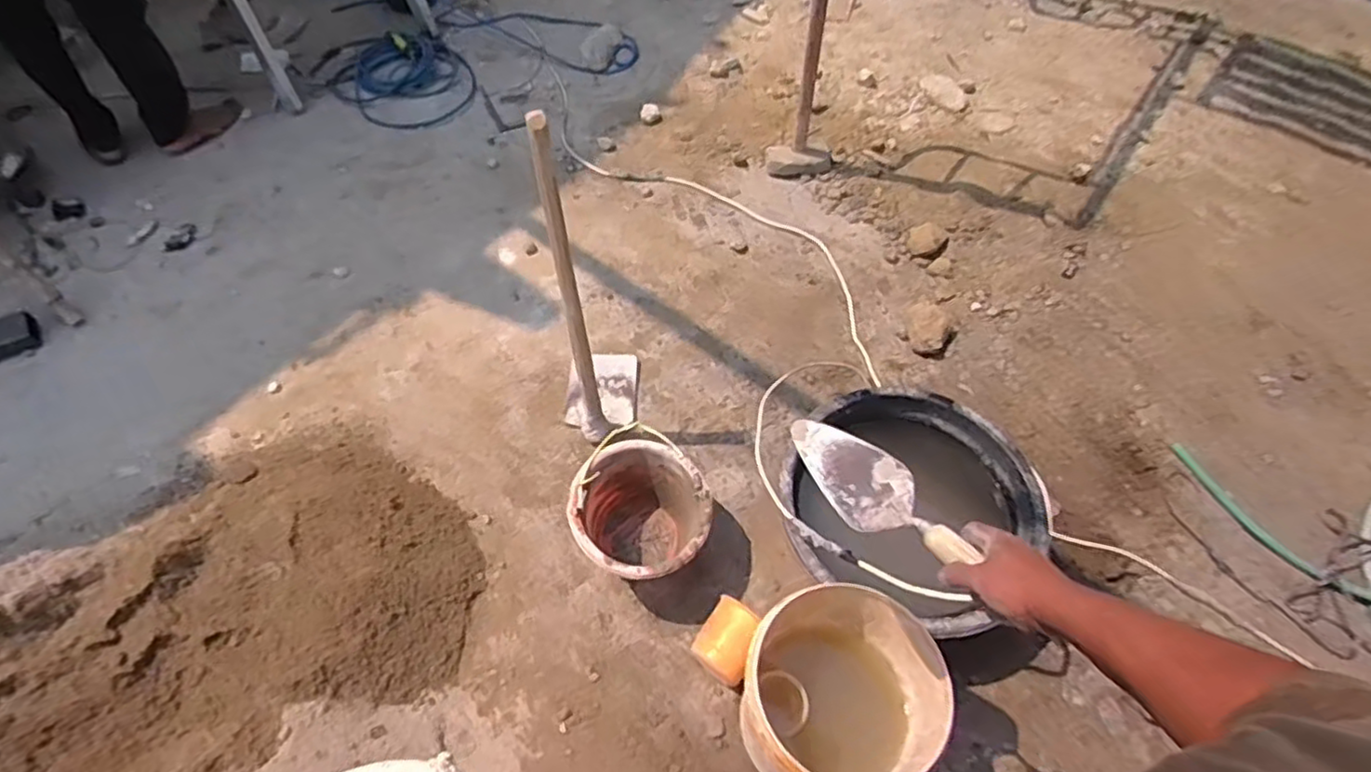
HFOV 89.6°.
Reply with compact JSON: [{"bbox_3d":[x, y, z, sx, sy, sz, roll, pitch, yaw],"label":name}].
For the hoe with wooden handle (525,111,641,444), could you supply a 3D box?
[{"bbox_3d":[-0.240,-0.207,1.479,0.179,0.805,0.340,5,44,9],"label":"hoe with wooden handle"}]

